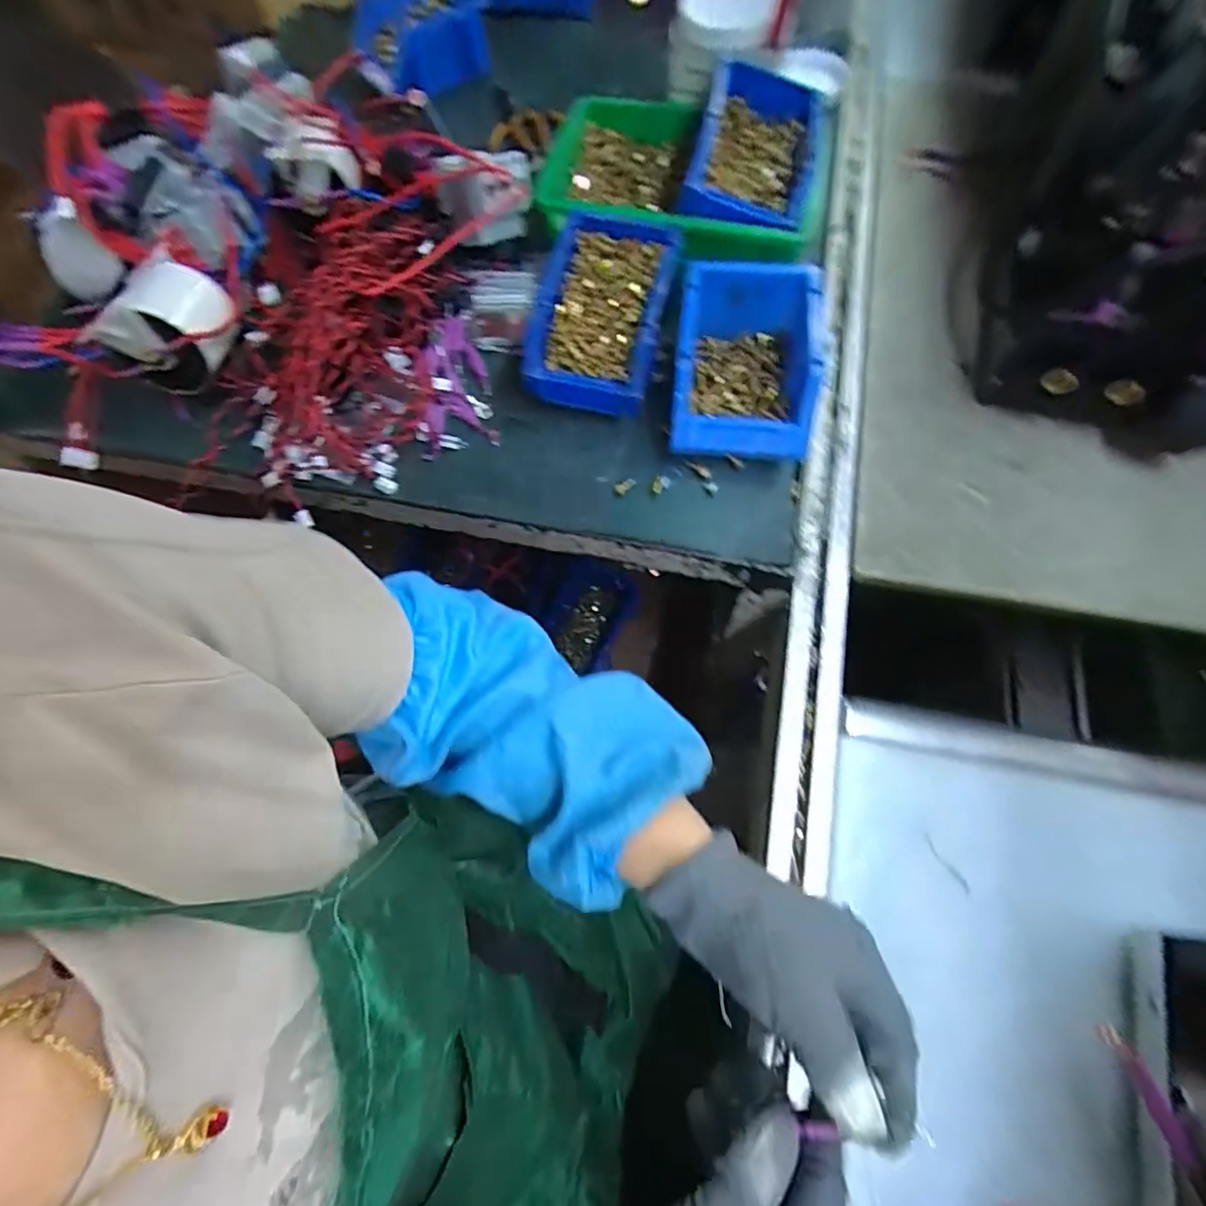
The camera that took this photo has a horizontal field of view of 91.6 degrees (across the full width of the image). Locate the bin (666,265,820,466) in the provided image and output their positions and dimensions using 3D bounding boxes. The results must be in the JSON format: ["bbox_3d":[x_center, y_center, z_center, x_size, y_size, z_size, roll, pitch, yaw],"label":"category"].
[{"bbox_3d":[0.119,-0.197,0.494,0.114,0.079,0.156,5,67,6],"label":"bin"}]

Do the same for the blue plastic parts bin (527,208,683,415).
[{"bbox_3d":[0.003,-0.249,0.521,0.109,0.075,0.167,11,67,8],"label":"blue plastic parts bin"}]

